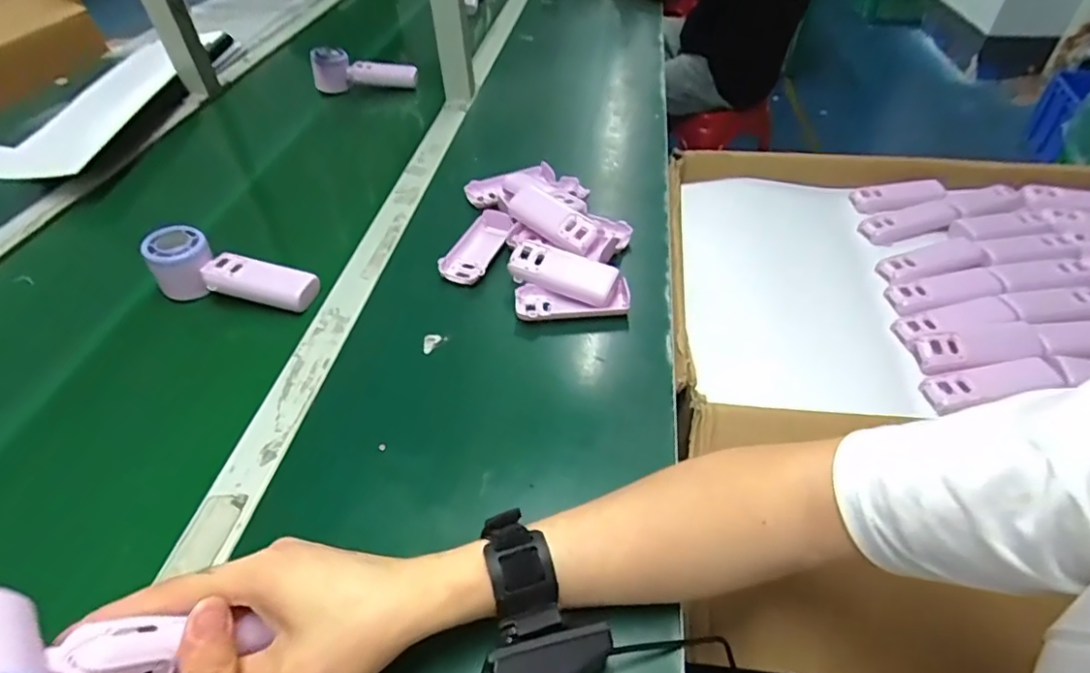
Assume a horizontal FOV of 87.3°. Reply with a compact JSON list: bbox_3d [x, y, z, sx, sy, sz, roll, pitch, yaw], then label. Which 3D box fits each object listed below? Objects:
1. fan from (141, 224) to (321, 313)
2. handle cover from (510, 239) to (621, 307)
[{"bbox_3d":[-0.313,-0.062,0.567,0.166,0.054,0.053,11,47,15],"label":"fan"},{"bbox_3d":[0.018,-0.064,0.559,0.104,0.015,0.043,17,82,8],"label":"handle cover"}]

